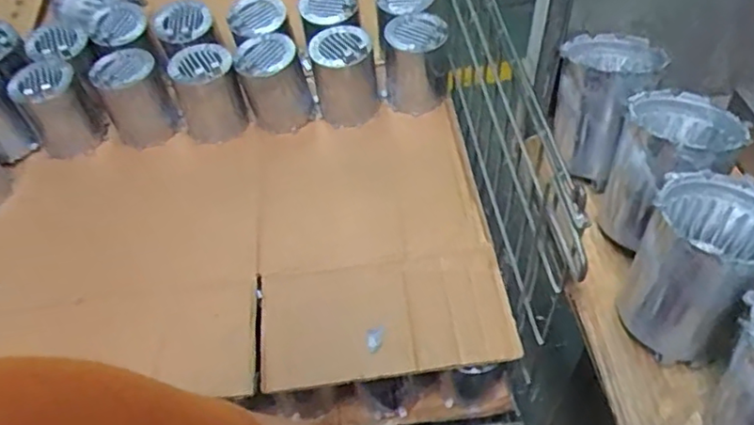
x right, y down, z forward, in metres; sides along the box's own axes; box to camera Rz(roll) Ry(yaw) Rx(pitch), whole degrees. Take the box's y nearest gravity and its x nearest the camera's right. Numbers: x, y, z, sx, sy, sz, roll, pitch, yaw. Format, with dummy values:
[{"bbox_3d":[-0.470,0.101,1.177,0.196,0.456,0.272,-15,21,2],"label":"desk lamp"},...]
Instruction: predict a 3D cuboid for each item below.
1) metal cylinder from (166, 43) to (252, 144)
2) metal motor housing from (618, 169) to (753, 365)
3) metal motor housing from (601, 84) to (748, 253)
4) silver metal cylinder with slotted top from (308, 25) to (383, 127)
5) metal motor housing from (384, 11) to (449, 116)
[{"bbox_3d":[-0.244,-0.168,0.912,0.092,0.117,0.100,-21,53,-11],"label":"metal cylinder"},{"bbox_3d":[0.249,0.040,0.486,0.092,0.108,0.115,30,60,25],"label":"metal motor housing"},{"bbox_3d":[0.253,-0.043,0.548,0.105,0.105,0.097,-15,52,-6],"label":"metal motor housing"},{"bbox_3d":[-0.045,-0.190,0.920,0.088,0.150,0.076,-9,52,-2],"label":"silver metal cylinder with slotted top"},{"bbox_3d":[0.058,-0.210,0.916,0.088,0.138,0.086,0,52,6],"label":"metal motor housing"}]

